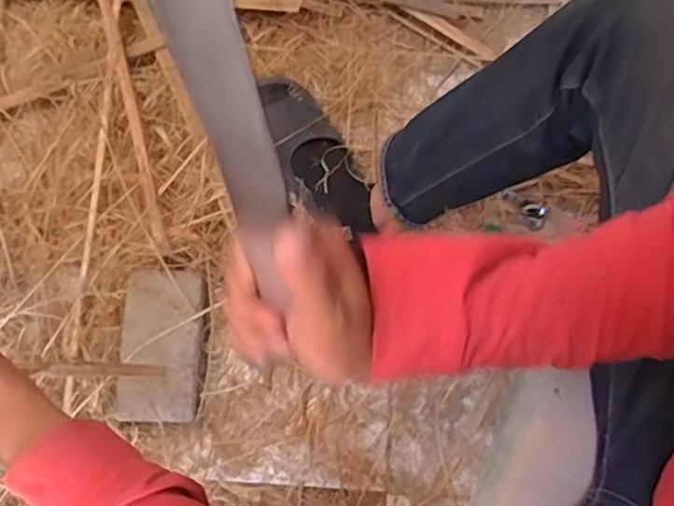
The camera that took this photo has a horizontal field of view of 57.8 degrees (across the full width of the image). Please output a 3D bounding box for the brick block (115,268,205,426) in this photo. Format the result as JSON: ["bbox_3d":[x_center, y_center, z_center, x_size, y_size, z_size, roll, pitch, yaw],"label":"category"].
[{"bbox_3d":[-0.243,0.128,0.859,0.116,0.051,0.210,0,73,0],"label":"brick block"}]

